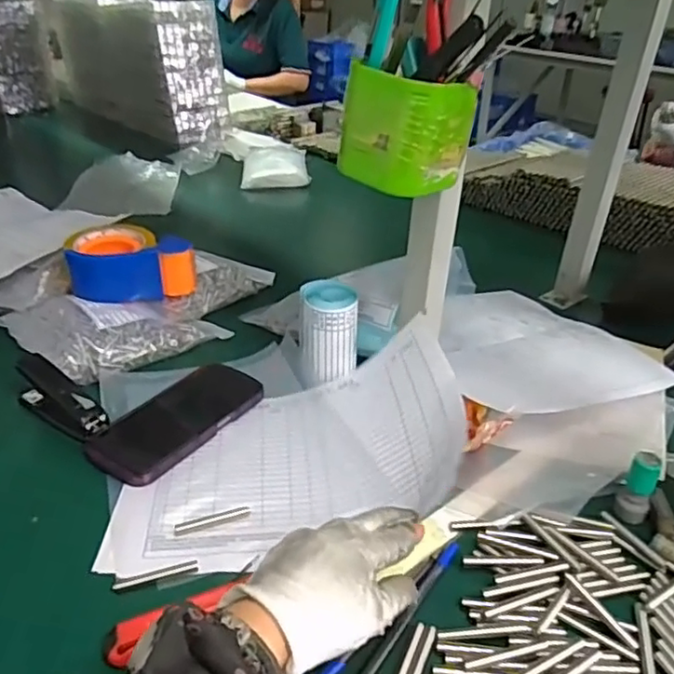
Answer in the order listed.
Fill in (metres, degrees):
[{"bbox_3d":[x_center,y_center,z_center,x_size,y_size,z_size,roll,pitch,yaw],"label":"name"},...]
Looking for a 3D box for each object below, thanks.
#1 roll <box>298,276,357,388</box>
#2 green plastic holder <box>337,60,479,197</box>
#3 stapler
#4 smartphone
[{"bbox_3d":[-0.007,-0.005,0.627,0.056,0.085,0.056,2,31,-1],"label":"roll"},{"bbox_3d":[0.052,-0.155,0.464,0.076,0.080,0.065,29,39,35],"label":"green plastic holder"},{"bbox_3d":[-0.257,0.055,0.582,0.116,0.046,0.033,22,36,29],"label":"stapler"},{"bbox_3d":[-0.149,0.074,0.595,0.090,0.008,0.179,18,35,25],"label":"smartphone"}]

